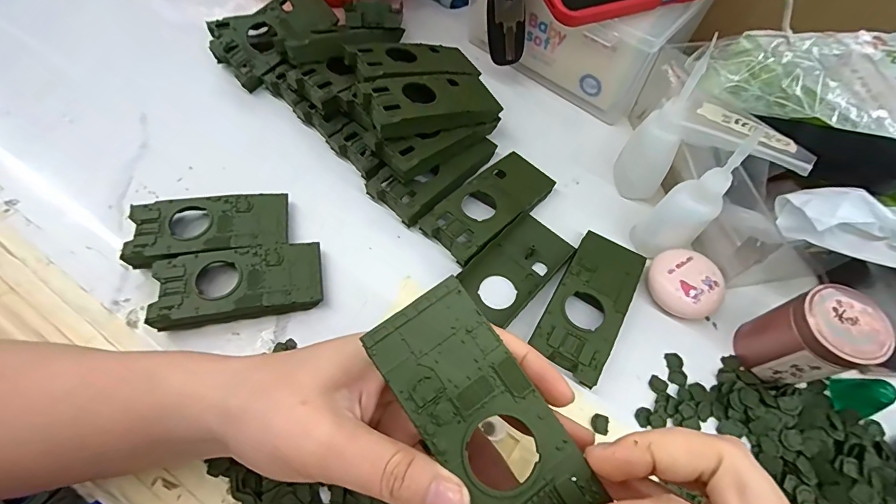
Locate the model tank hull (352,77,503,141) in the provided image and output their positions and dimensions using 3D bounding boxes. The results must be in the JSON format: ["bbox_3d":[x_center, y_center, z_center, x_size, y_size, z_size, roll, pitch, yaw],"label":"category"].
[{"bbox_3d":[-0.014,-0.114,0.328,0.104,0.022,0.053,-14,62,-24],"label":"model tank hull"}]

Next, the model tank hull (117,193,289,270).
[{"bbox_3d":[-0.168,-0.017,0.303,0.104,0.015,0.048,-11,62,-8],"label":"model tank hull"}]

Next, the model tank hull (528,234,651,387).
[{"bbox_3d":[0.095,0.033,0.288,0.046,0.021,0.103,28,64,13],"label":"model tank hull"}]

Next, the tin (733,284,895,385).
[{"bbox_3d":[0.213,0.051,0.255,0.042,0.062,0.044,1,61,-1],"label":"tin"}]

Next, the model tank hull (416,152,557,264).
[{"bbox_3d":[0.032,-0.035,0.323,0.105,0.019,0.046,-41,70,-21],"label":"model tank hull"}]

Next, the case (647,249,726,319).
[{"bbox_3d":[0.161,0.024,0.294,0.044,0.025,0.047,1,61,-1],"label":"case"}]

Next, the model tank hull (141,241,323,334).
[{"bbox_3d":[-0.138,0.020,0.284,0.103,0.014,0.047,-8,62,-6],"label":"model tank hull"}]

